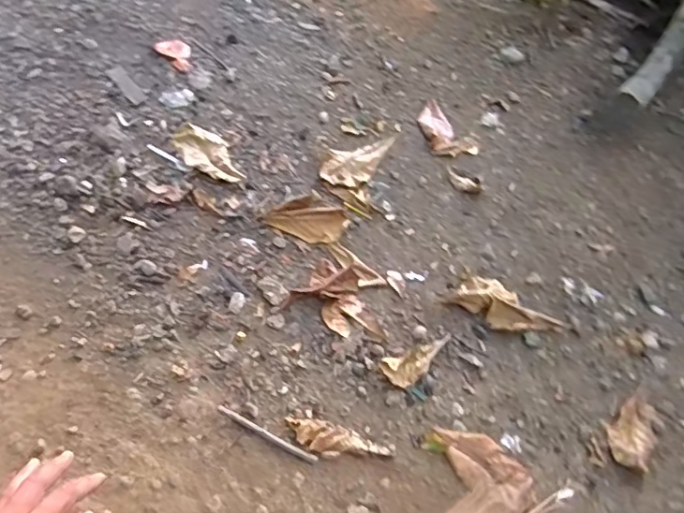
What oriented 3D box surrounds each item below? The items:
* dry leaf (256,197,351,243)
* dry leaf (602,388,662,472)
[{"bbox_3d":[-0.094,-0.104,1.467,0.210,0.023,0.122,20,57,9],"label":"dry leaf"},{"bbox_3d":[0.655,0.390,1.227,0.100,0.030,0.170,33,60,16],"label":"dry leaf"}]

